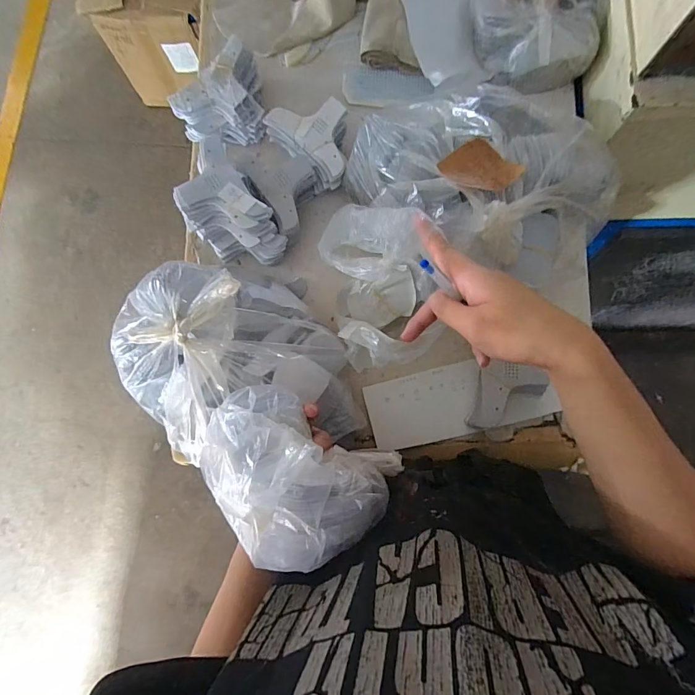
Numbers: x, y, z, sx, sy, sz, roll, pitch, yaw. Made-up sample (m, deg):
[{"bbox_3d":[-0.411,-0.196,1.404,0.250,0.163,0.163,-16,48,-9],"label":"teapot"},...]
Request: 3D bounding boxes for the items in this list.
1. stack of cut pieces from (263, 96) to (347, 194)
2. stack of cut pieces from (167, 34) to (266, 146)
[{"bbox_3d":[-0.055,-0.293,0.588,0.119,0.058,0.119,-10,83,4],"label":"stack of cut pieces"},{"bbox_3d":[-0.195,-0.382,0.598,0.124,0.089,0.106,-6,83,4],"label":"stack of cut pieces"}]

